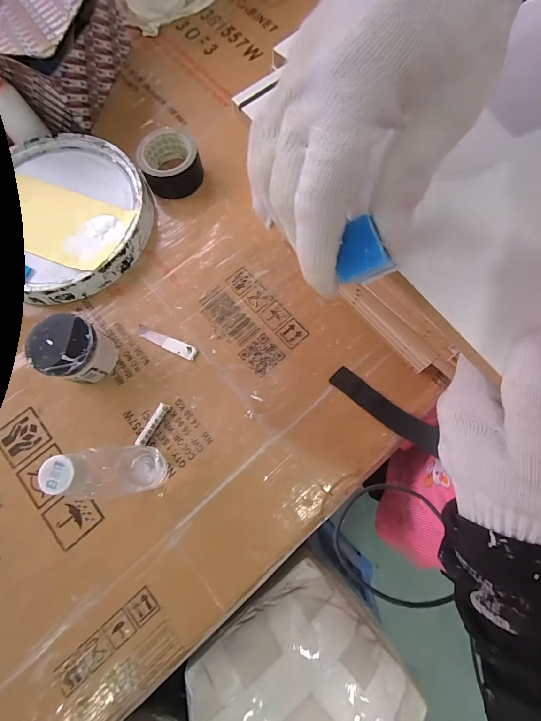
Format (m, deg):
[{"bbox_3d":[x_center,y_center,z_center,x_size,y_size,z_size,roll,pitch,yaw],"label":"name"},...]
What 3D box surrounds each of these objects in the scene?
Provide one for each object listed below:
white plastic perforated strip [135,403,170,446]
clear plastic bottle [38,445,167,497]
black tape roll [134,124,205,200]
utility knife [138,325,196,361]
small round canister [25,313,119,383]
[{"bbox_3d":[-0.162,0.088,0.457,0.015,0.015,0.062,29,77,8],"label":"white plastic perforated strip"},{"bbox_3d":[-0.163,0.116,0.354,0.051,0.180,0.051,-2,75,0],"label":"clear plastic bottle"},{"bbox_3d":[-0.165,-0.326,0.548,0.096,0.050,0.100,-26,76,-6],"label":"black tape roll"},{"bbox_3d":[-0.155,-0.027,0.495,0.096,0.004,0.021,22,76,6],"label":"utility knife"},{"bbox_3d":[-0.268,-0.013,0.458,0.079,0.080,0.080,0,75,1],"label":"small round canister"}]

